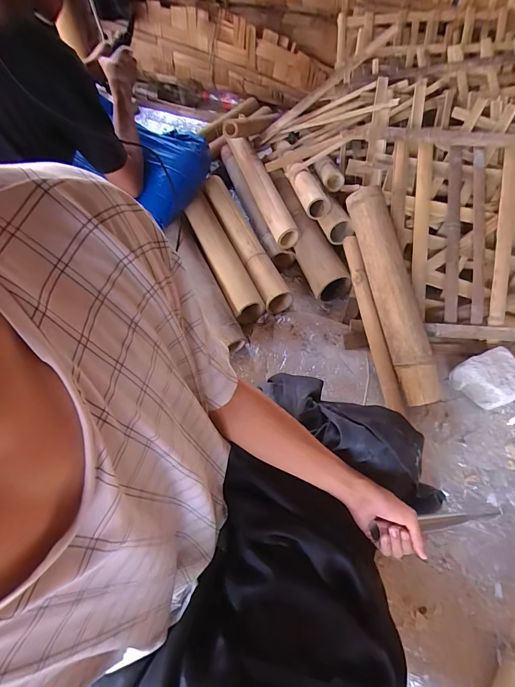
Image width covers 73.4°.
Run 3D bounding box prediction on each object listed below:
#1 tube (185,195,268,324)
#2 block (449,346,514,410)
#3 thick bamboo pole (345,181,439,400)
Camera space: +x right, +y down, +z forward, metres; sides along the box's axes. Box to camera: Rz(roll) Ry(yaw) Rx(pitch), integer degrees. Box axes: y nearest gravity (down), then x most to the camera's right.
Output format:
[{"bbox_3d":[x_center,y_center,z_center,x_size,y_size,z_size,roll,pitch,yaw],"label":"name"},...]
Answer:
[{"bbox_3d":[-0.101,-0.239,0.958,0.086,0.103,0.413,-22,61,-12],"label":"tube"},{"bbox_3d":[0.540,0.085,0.800,0.129,0.088,0.117,-23,61,-13],"label":"block"},{"bbox_3d":[0.315,-0.126,0.808,0.085,0.069,0.533,-10,76,-5],"label":"thick bamboo pole"}]

